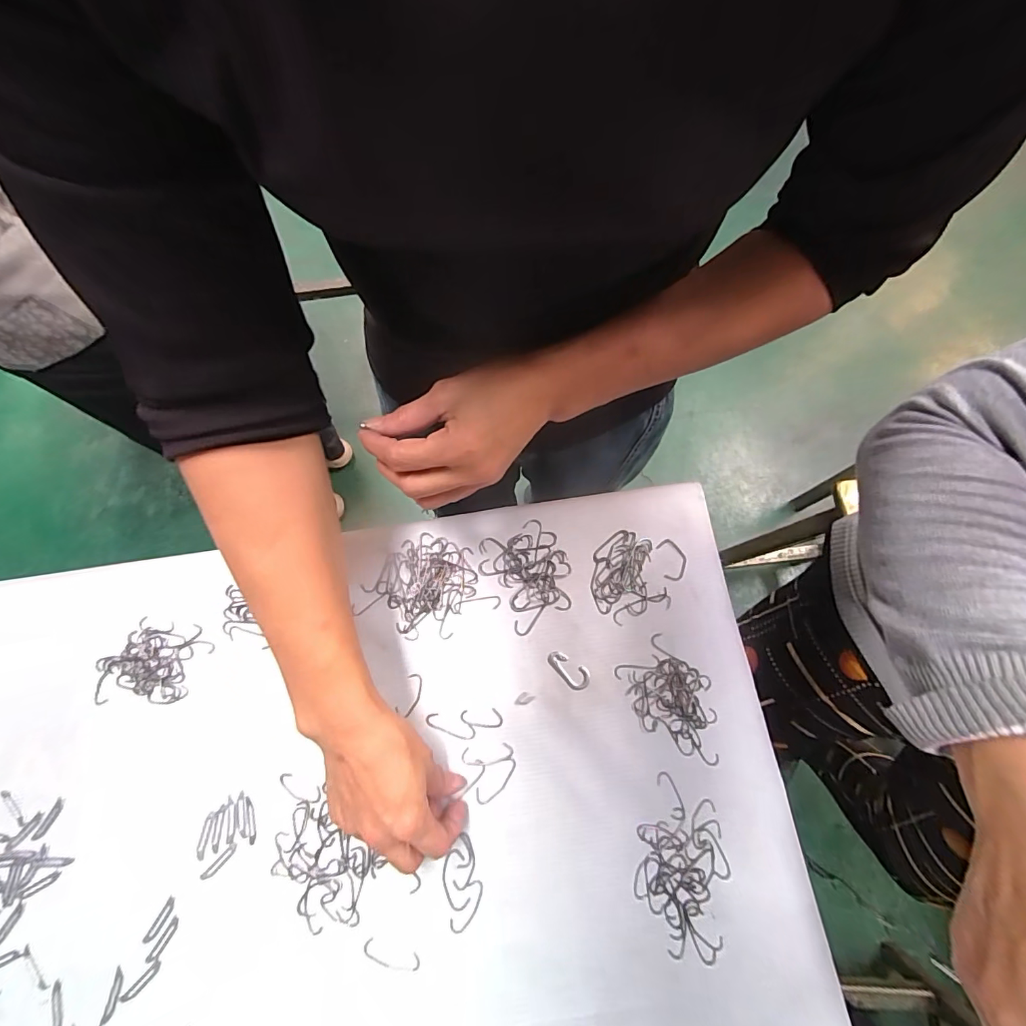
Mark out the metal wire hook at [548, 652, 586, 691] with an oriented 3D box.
[{"bbox_3d":[0.044,0.130,0.376,0.036,0.004,0.019,32,77,11],"label":"metal wire hook"}]

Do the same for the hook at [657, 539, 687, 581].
[{"bbox_3d":[0.141,0.041,0.401,0.021,0.004,0.037,-10,73,-1],"label":"hook"}]

